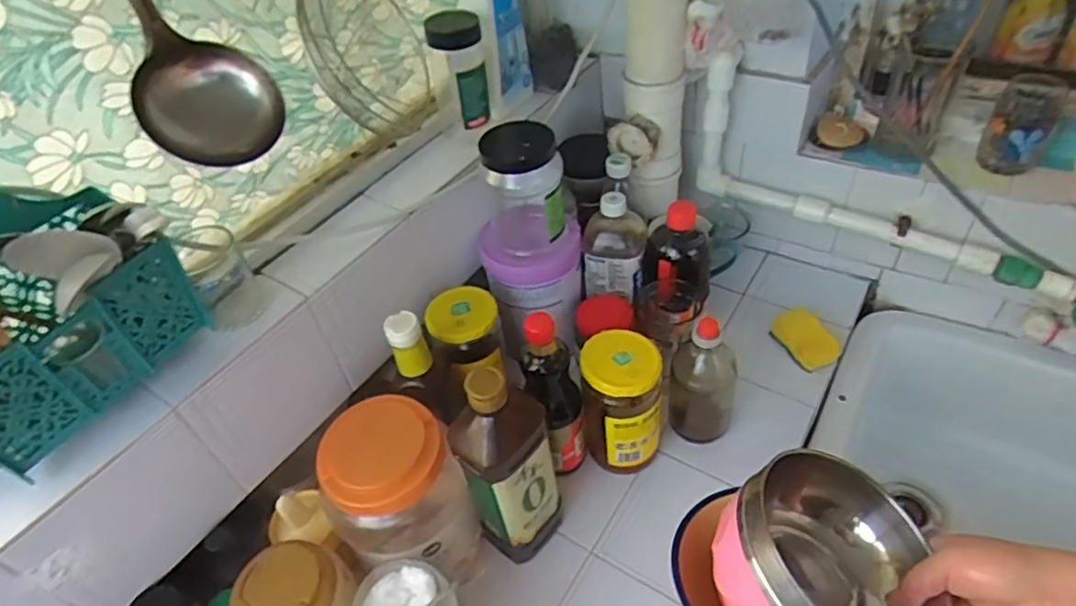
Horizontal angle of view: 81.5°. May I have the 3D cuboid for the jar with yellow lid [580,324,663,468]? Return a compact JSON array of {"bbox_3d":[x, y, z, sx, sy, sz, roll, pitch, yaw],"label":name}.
[{"bbox_3d":[0.095,0.117,0.705,0.088,0.173,0.079,-10,45,-3],"label":"jar with yellow lid"}]

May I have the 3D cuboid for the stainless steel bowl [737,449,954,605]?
[{"bbox_3d":[0.214,0.186,0.447,0.123,0.066,0.141,-15,45,-8],"label":"stainless steel bowl"}]

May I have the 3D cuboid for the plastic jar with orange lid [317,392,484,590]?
[{"bbox_3d":[-0.135,0.204,0.642,0.124,0.200,0.119,-4,45,4],"label":"plastic jar with orange lid"}]

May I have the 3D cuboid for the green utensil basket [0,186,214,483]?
[{"bbox_3d":[-0.371,0.008,0.475,0.102,0.162,0.184,24,53,28],"label":"green utensil basket"}]

